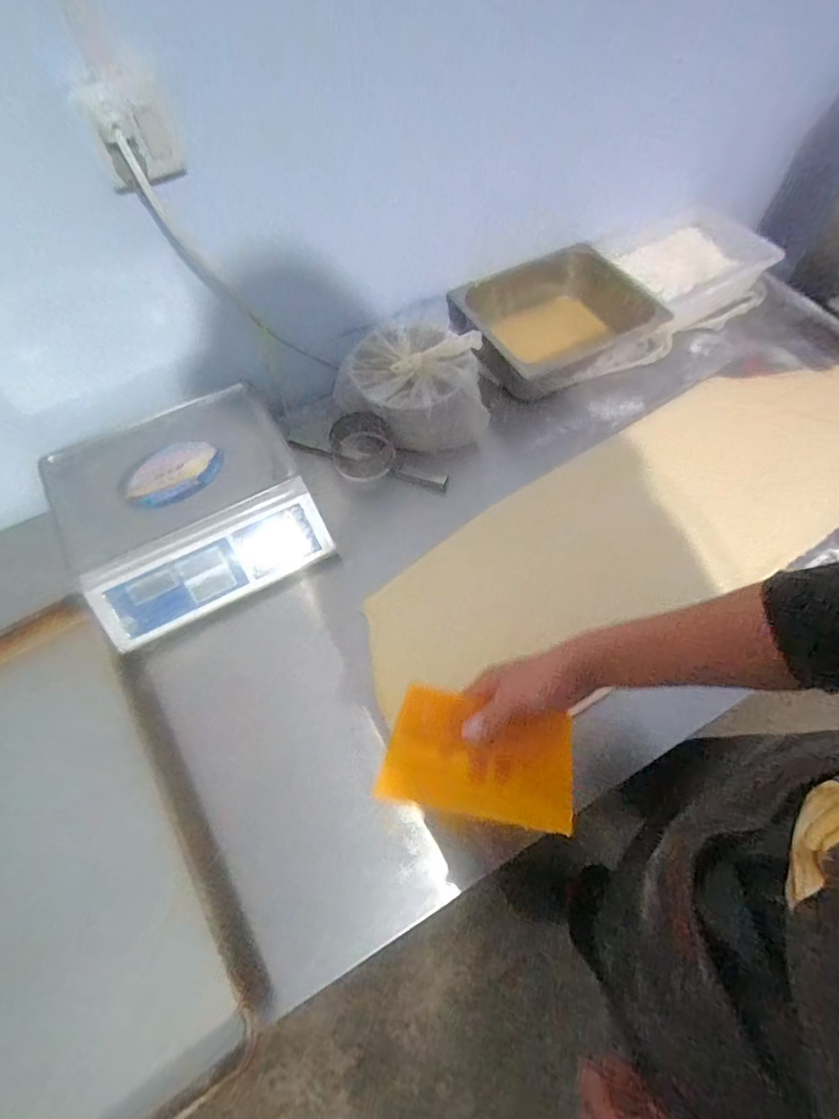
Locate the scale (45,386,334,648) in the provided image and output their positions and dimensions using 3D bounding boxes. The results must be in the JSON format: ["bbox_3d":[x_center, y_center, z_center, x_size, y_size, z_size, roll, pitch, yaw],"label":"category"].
[{"bbox_3d":[-0.344,-0.084,0.759,0.352,0.094,0.320,-26,64,-11],"label":"scale"}]

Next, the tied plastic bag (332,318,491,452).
[{"bbox_3d":[-0.013,-0.300,0.884,0.258,0.122,0.224,-4,62,0],"label":"tied plastic bag"}]

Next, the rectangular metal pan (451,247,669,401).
[{"bbox_3d":[0.261,-0.467,0.985,0.380,0.100,0.289,-31,65,-14],"label":"rectangular metal pan"}]

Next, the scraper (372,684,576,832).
[{"bbox_3d":[0.062,0.195,0.496,0.185,0.006,0.107,12,81,-1],"label":"scraper"}]

